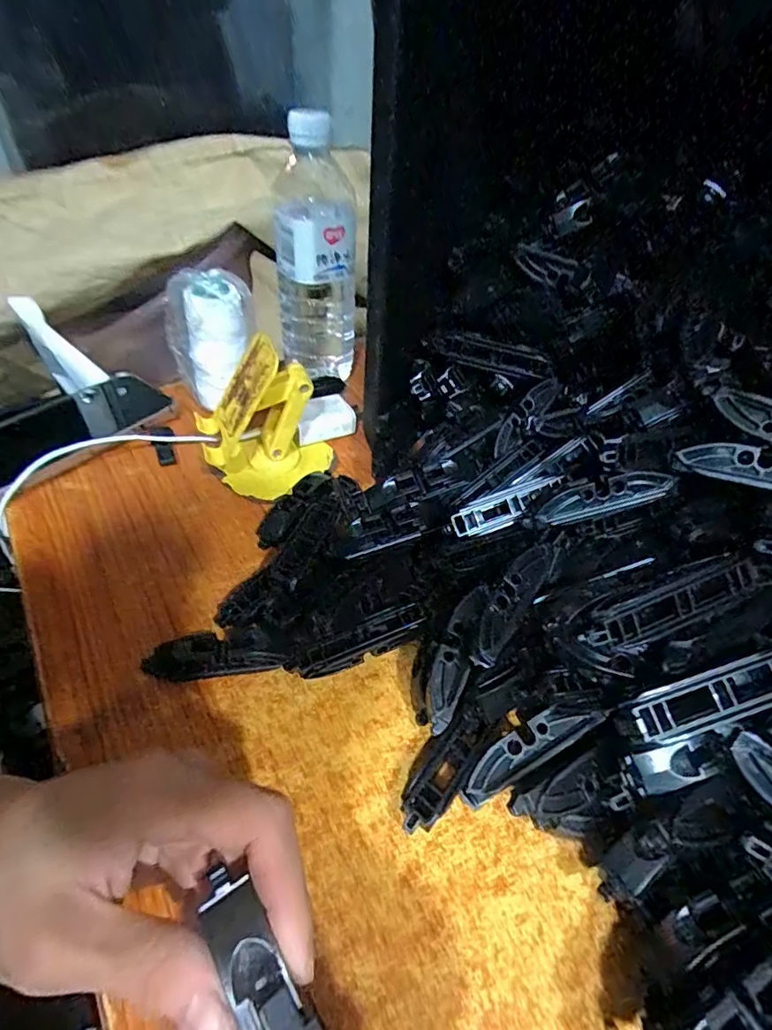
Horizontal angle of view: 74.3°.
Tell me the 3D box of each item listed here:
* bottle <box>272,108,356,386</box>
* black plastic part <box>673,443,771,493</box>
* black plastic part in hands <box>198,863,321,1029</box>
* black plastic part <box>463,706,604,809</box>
[{"bbox_3d":[-0.065,-0.221,0.451,0.074,0.198,0.072,-4,44,-9],"label":"bottle"},{"bbox_3d":[0.183,-0.021,0.245,0.076,0.004,0.020,14,87,24],"label":"black plastic part"},{"bbox_3d":[-0.033,0.126,0.136,0.017,0.007,0.056,-26,67,-25],"label":"black plastic part in hands"},{"bbox_3d":[0.068,0.112,0.244,0.075,0.014,0.017,-30,50,-7],"label":"black plastic part"}]

